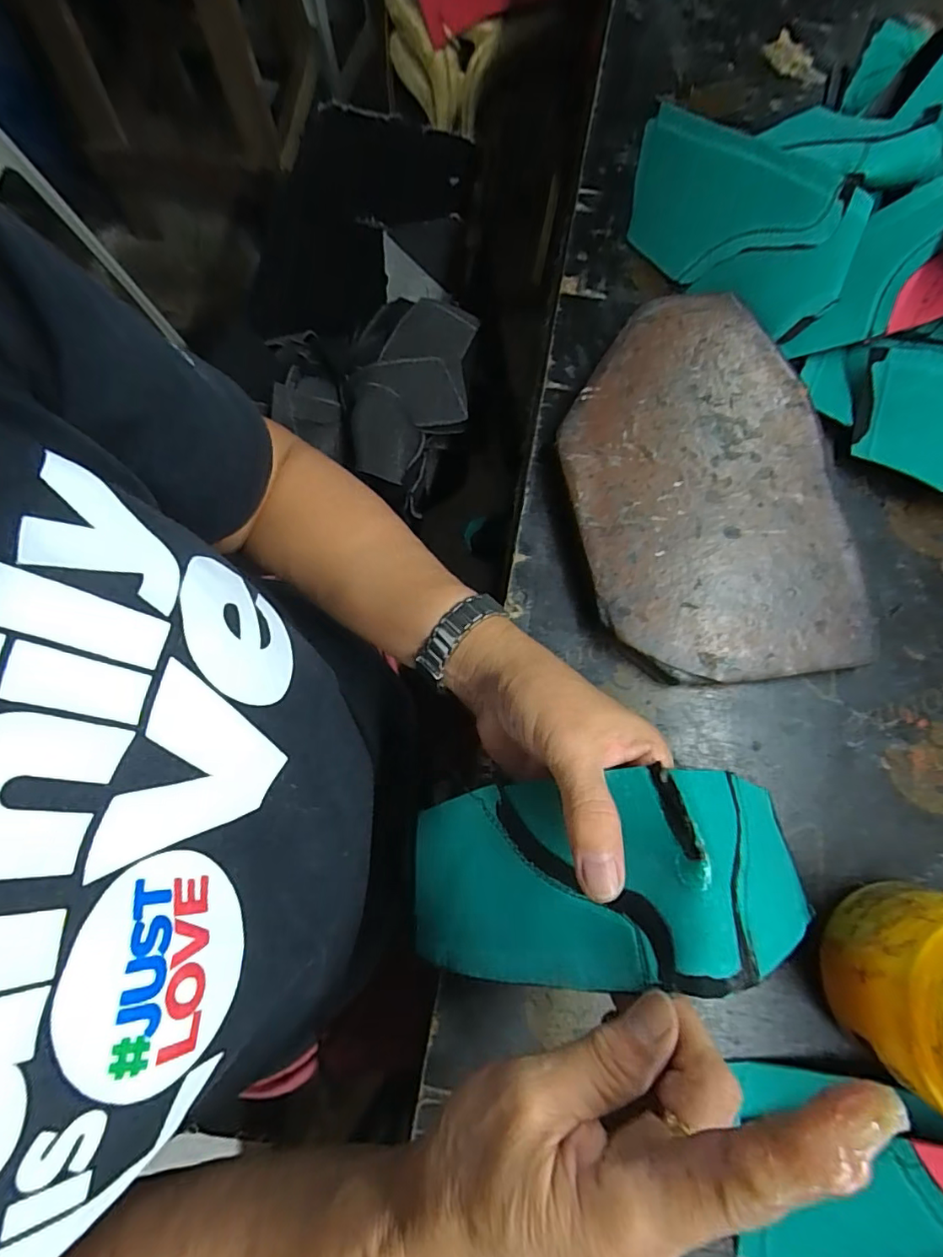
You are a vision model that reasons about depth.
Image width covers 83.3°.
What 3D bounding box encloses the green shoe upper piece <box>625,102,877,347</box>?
[{"bbox_3d":[0.180,-0.273,0.360,0.158,0.082,0.017,37,48,9],"label":"green shoe upper piece"}]

